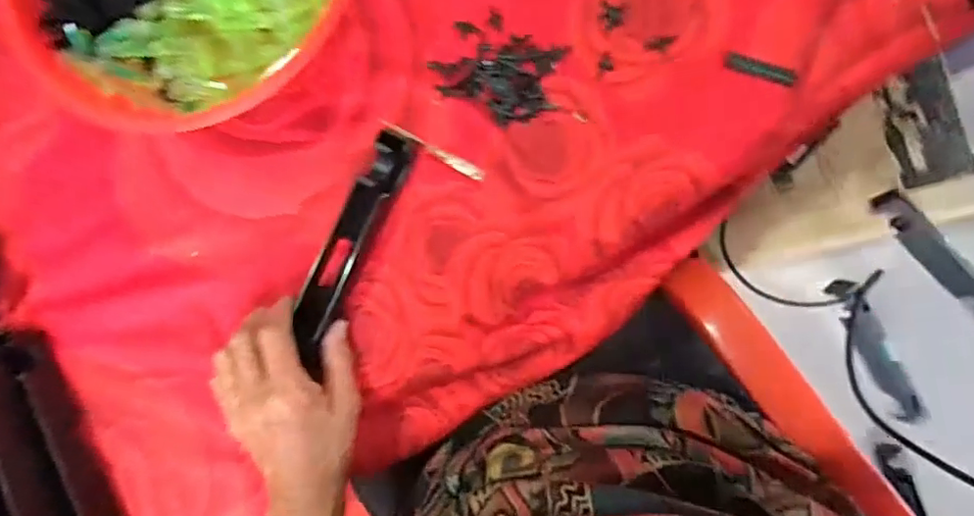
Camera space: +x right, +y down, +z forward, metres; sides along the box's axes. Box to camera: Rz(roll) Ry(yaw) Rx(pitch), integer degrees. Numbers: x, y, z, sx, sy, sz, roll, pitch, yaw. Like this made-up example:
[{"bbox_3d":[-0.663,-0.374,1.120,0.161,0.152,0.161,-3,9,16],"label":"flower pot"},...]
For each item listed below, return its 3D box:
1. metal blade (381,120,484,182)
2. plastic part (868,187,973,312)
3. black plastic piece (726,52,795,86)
[{"bbox_3d":[-0.038,-0.075,0.389,0.081,0.007,0.009,30,90,9],"label":"metal blade"},{"bbox_3d":[0.488,-0.004,0.613,0.193,0.018,0.033,43,92,-5],"label":"plastic part"},{"bbox_3d":[0.177,-0.123,0.365,0.044,0.004,0.012,21,88,9],"label":"black plastic piece"}]

